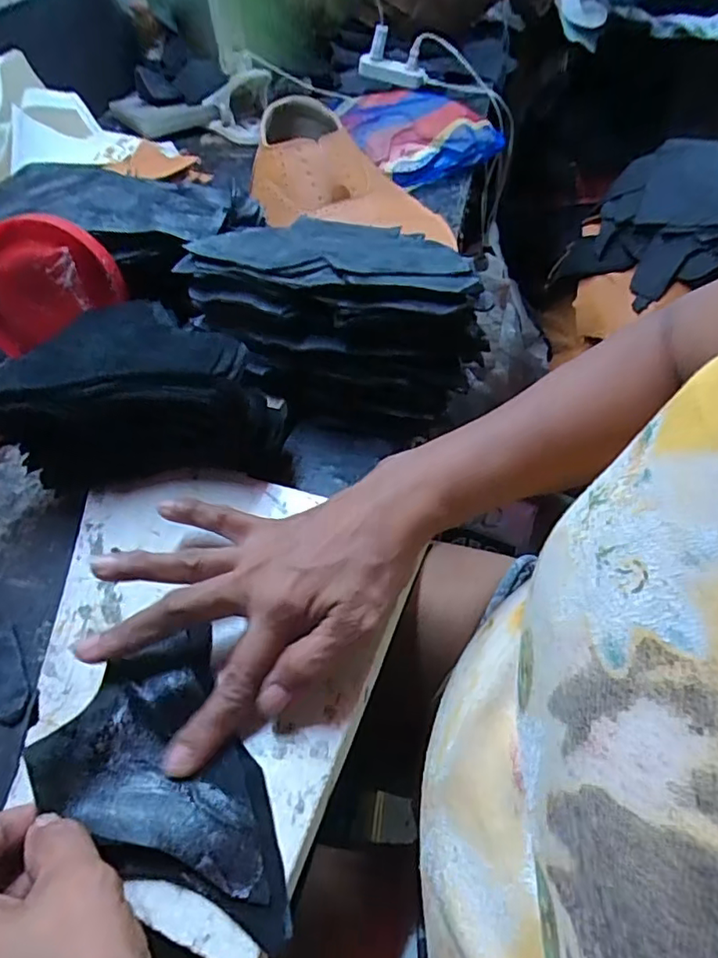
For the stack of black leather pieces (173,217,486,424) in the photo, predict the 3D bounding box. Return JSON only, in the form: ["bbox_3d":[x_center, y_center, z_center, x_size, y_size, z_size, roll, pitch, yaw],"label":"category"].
[{"bbox_3d":[-0.015,-0.121,0.420,0.212,0.088,0.114,12,51,15],"label":"stack of black leather pieces"}]

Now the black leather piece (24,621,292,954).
[{"bbox_3d":[-0.088,0.135,0.250,0.083,0.020,0.132,-22,51,-14],"label":"black leather piece"}]

